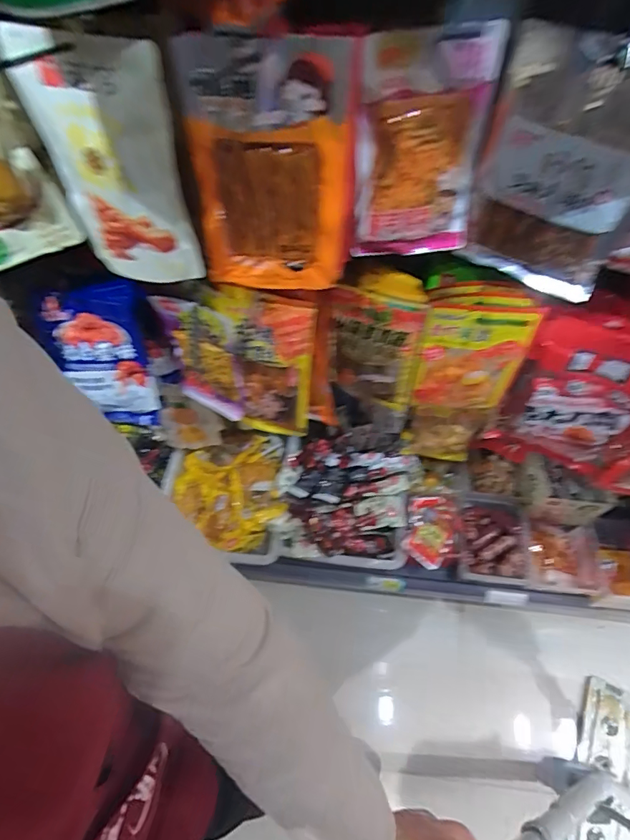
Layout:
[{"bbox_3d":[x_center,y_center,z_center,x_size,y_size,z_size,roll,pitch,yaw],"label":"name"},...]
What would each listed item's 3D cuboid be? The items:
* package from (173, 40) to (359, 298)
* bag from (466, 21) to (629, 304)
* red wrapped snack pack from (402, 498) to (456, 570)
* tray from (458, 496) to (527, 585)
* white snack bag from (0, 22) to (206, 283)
[{"bbox_3d":[-0.051,-0.279,0.521,0.177,0.259,0.045,7,46,4],"label":"package"},{"bbox_3d":[0.293,-0.288,0.533,0.182,0.265,0.042,23,61,14],"label":"bag"},{"bbox_3d":[0.281,0.260,1.072,0.118,0.054,0.182,16,59,10],"label":"red wrapped snack pack"},{"bbox_3d":[0.428,0.289,1.082,0.149,0.039,0.209,10,58,7],"label":"tray"},{"bbox_3d":[-0.243,-0.285,0.523,0.177,0.258,0.034,11,49,8],"label":"white snack bag"}]

